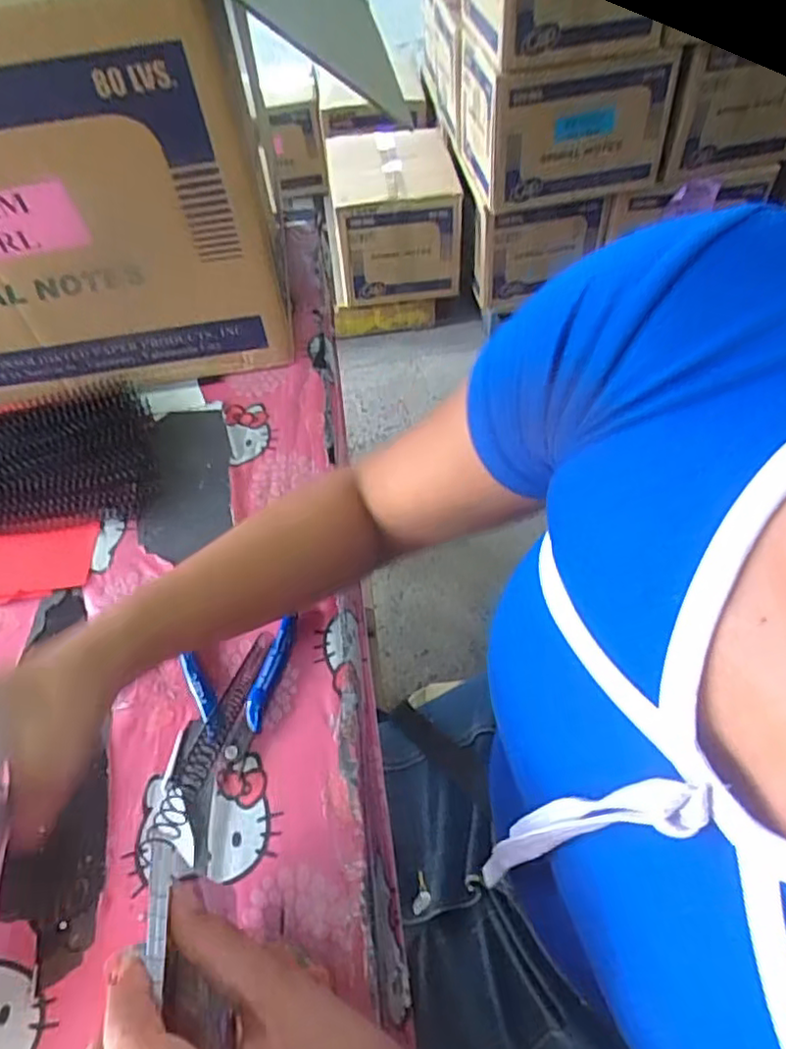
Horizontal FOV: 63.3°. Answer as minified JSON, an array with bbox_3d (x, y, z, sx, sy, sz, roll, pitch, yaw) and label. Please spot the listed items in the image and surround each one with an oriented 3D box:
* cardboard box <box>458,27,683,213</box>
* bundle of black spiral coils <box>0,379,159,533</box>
[{"bbox_3d":[0.392,-0.970,1.500,0.409,0.272,0.289,-10,54,-4],"label":"cardboard box"},{"bbox_3d":[-0.326,-0.053,0.547,0.235,0.028,0.138,-10,54,-4],"label":"bundle of black spiral coils"}]

